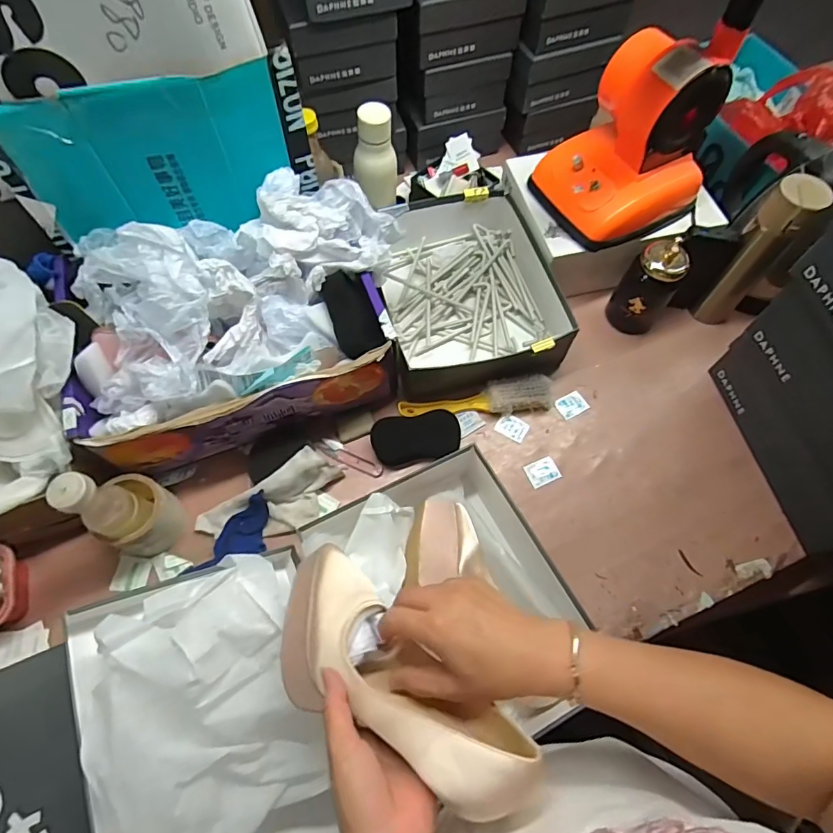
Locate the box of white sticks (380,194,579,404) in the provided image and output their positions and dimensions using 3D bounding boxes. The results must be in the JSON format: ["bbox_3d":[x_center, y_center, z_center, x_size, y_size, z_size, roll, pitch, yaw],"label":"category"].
[{"bbox_3d":[0.080,-0.213,0.794,0.265,0.098,0.349,-11,65,-5],"label":"box of white sticks"}]

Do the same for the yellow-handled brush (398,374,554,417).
[{"bbox_3d":[0.092,-0.024,0.729,0.229,0.034,0.048,-8,65,-4],"label":"yellow-handled brush"}]

